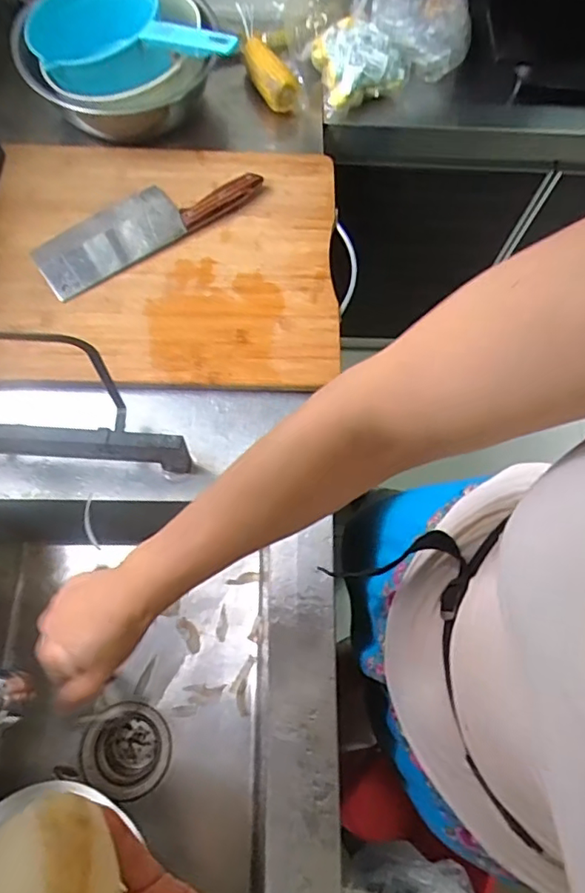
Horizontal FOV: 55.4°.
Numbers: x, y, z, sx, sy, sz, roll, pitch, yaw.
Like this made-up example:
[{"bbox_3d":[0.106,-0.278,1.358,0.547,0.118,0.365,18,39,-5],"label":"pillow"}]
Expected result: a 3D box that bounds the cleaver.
[{"bbox_3d":[-0.182,-0.288,0.705,0.291,0.016,0.087,-36,76,-13],"label":"cleaver"}]

